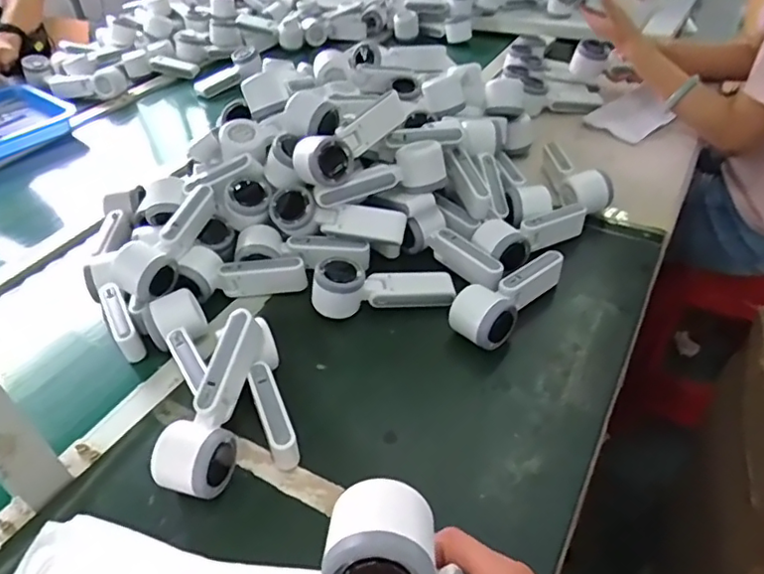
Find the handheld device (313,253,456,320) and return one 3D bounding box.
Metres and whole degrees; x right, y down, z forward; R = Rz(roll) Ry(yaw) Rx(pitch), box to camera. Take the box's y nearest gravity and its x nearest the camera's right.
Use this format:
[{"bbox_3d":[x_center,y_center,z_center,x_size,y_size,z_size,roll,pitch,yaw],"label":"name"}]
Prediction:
[{"bbox_3d":[0.002,-0.004,0.677,0.166,0.056,0.062,-3,41,2],"label":"handheld device"}]

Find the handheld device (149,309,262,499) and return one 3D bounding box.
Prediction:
[{"bbox_3d":[-0.153,0.106,0.532,0.057,0.056,0.167,9,61,11],"label":"handheld device"}]

